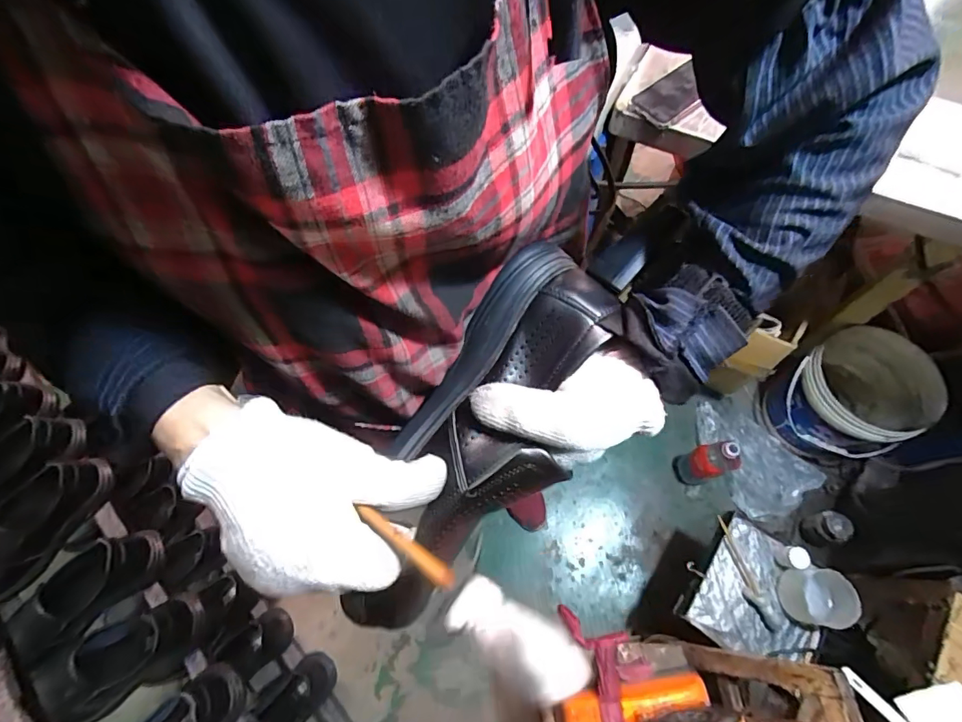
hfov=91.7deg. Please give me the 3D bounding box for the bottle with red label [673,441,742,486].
[{"bbox_3d":[0.528,0.236,1.093,0.079,0.217,0.080,-17,66,-6],"label":"bottle with red label"}]

